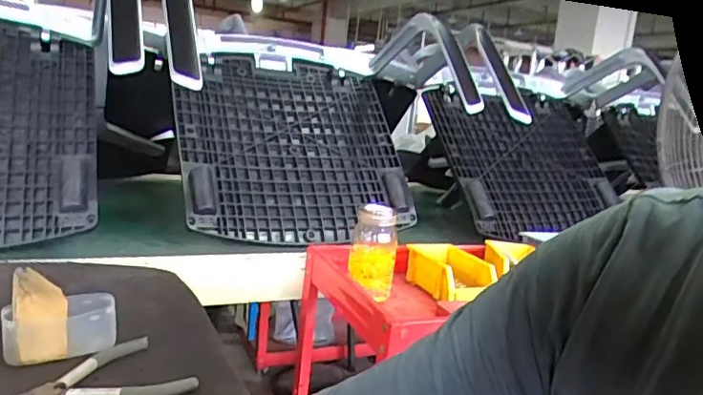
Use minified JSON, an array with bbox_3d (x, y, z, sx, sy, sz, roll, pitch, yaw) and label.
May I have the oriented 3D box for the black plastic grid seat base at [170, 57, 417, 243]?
[{"bbox_3d":[-0.138,-0.133,1.315,0.519,0.527,0.051,0,-29,-29],"label":"black plastic grid seat base"}]

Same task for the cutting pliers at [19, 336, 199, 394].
[{"bbox_3d":[-0.225,0.159,0.522,0.147,0.011,0.100,1,11,-26],"label":"cutting pliers"}]

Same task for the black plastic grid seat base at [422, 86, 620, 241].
[{"bbox_3d":[0.490,-0.106,1.548,0.584,0.485,0.050,0,-34,-29],"label":"black plastic grid seat base"}]

